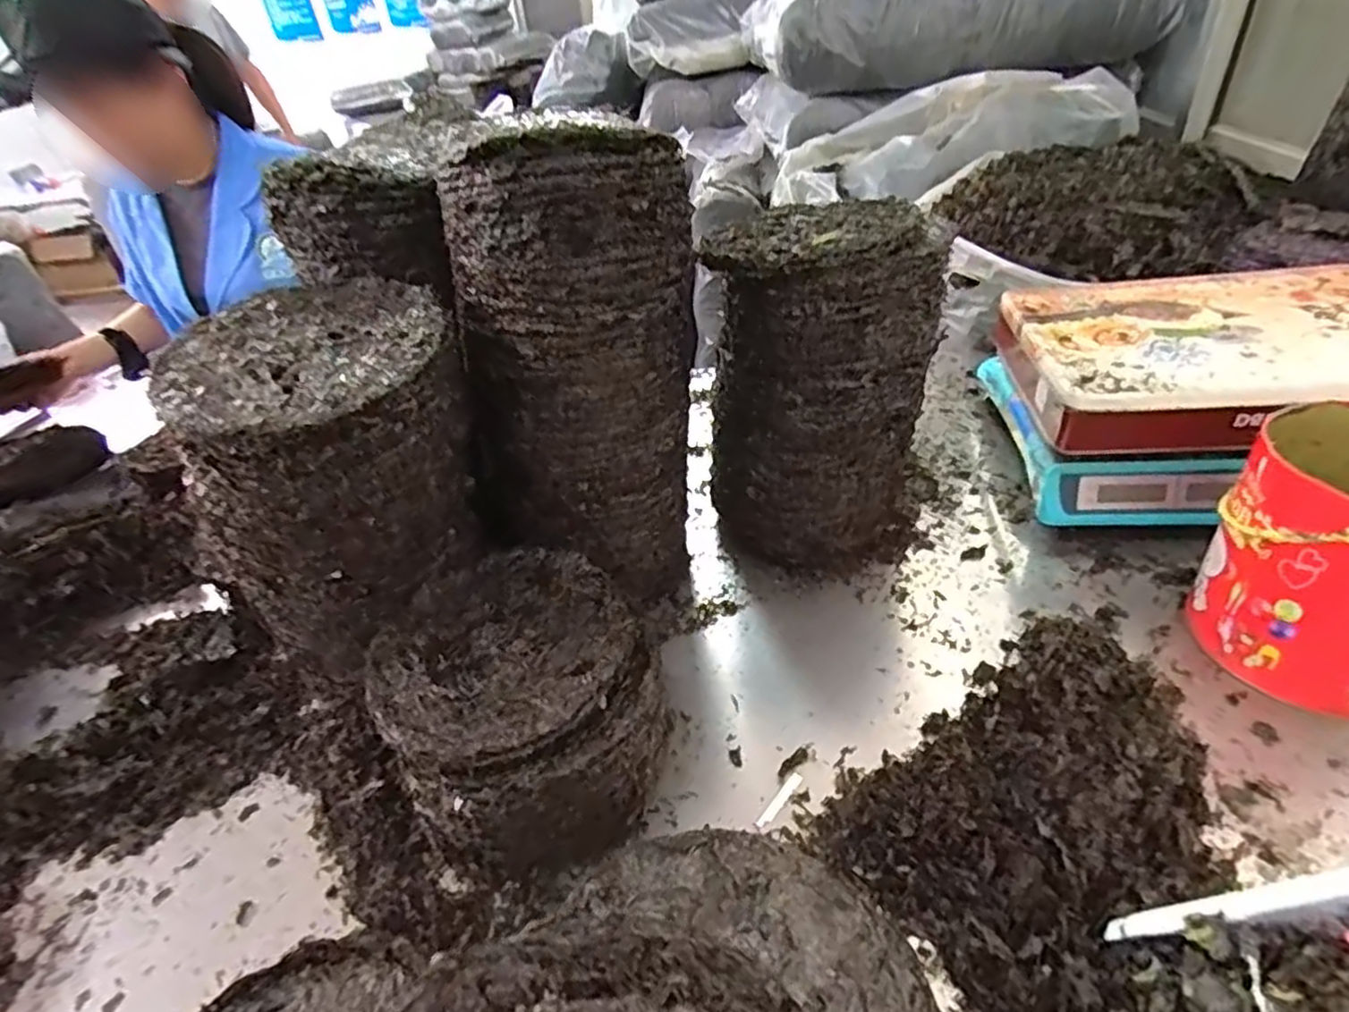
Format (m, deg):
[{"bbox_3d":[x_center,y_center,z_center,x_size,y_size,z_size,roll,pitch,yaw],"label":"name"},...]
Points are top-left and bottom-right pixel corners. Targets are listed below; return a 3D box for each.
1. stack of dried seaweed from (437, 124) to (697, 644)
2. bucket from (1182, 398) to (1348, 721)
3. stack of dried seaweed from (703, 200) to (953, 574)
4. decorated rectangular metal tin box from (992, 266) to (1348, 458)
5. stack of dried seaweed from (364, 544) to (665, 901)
[{"bbox_3d":[-0.090,-0.099,0.627,0.186,0.428,0.184,-35,44,-31],"label":"stack of dried seaweed"},{"bbox_3d":[0.530,0.038,0.537,0.169,0.180,0.157,-5,37,4],"label":"bucket"},{"bbox_3d":[0.149,-0.118,0.707,0.218,0.323,0.198,4,38,16],"label":"stack of dried seaweed"},{"bbox_3d":[0.562,-0.157,0.716,0.370,0.075,0.290,0,37,11],"label":"decorated rectangular metal tin box"},{"bbox_3d":[-0.122,0.151,0.546,0.203,0.101,0.236,-29,42,-26],"label":"stack of dried seaweed"}]

